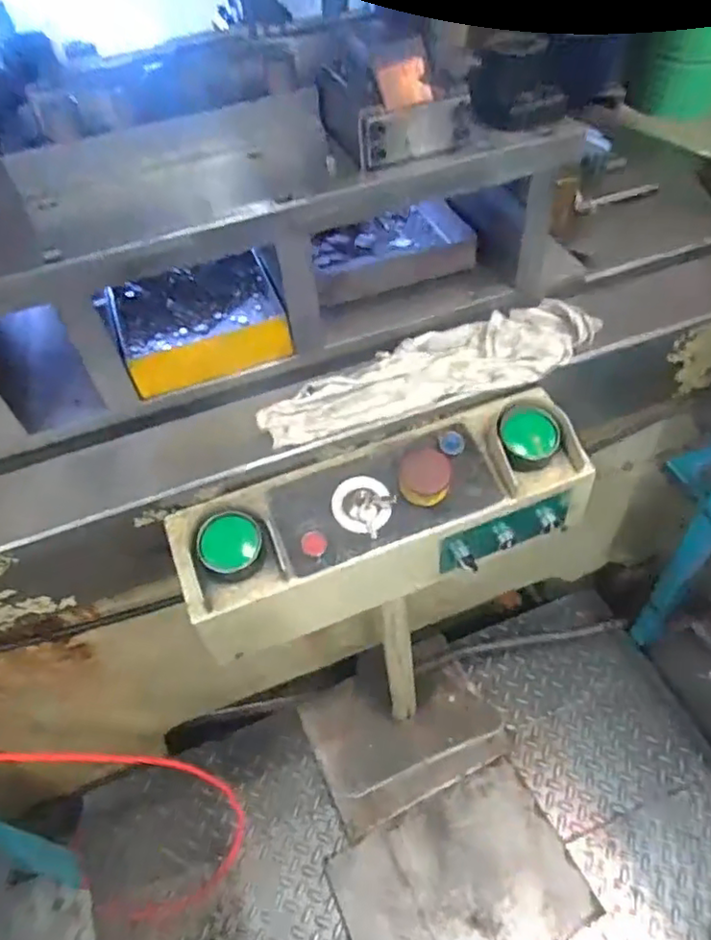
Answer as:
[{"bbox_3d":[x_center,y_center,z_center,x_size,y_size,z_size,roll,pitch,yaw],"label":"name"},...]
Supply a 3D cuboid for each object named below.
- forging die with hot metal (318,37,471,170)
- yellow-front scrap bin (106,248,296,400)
[{"bbox_3d":[0.039,-0.423,0.698,0.130,0.101,0.149,-17,53,-12],"label":"forging die with hot metal"},{"bbox_3d":[-0.208,-0.213,0.846,0.221,0.052,0.228,-20,50,-11],"label":"yellow-front scrap bin"}]

